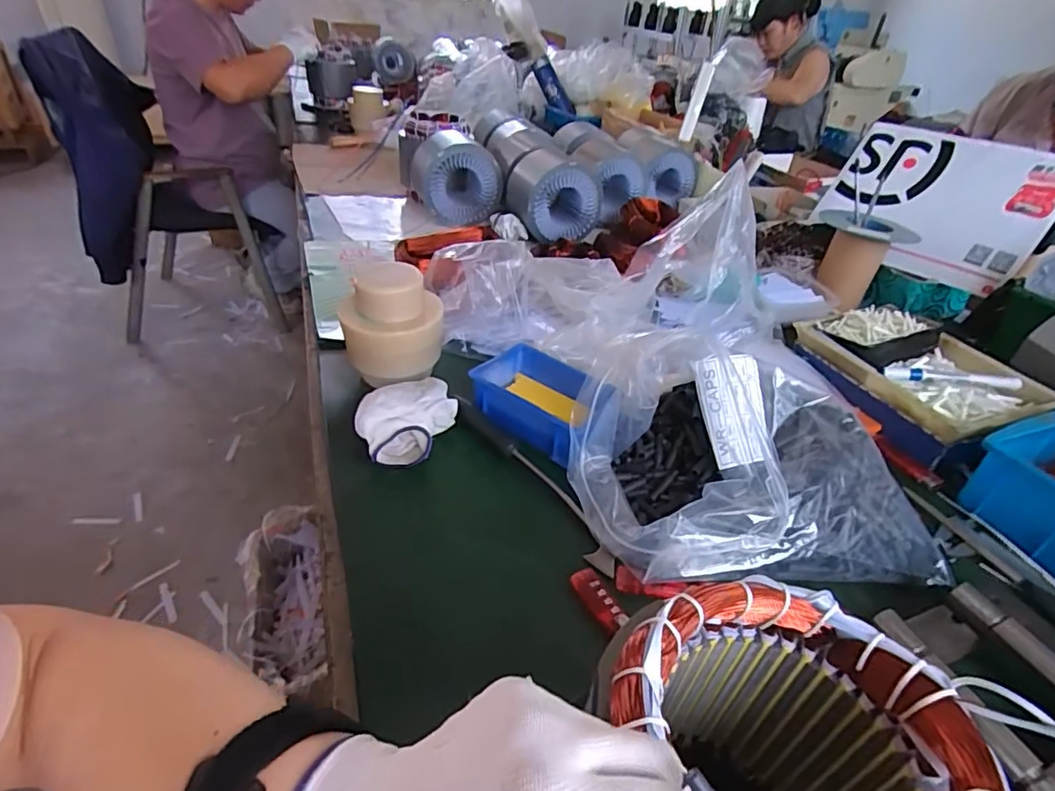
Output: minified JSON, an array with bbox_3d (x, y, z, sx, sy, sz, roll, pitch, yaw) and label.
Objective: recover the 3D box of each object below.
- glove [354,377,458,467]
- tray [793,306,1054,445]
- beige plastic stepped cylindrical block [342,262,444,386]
[{"bbox_3d":[-0.123,0.026,0.568,0.100,0.046,0.096,-4,37,-13],"label":"glove"},{"bbox_3d":[0.486,-0.043,0.687,0.180,0.045,0.246,-9,39,-20],"label":"tray"},{"bbox_3d":[-0.154,-0.069,0.632,0.108,0.133,0.099,-4,37,-13],"label":"beige plastic stepped cylindrical block"}]

